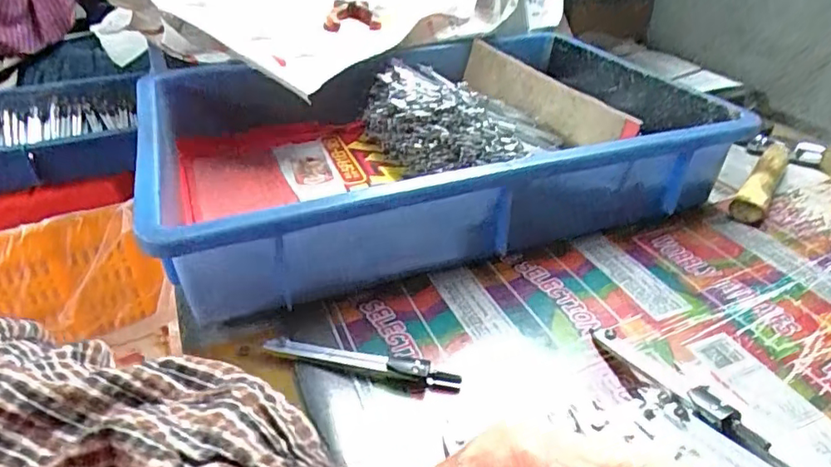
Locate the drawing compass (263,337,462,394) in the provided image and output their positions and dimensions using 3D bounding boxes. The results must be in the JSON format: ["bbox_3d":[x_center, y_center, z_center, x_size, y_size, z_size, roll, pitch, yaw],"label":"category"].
[{"bbox_3d":[-0.030,0.071,0.320,0.110,0.014,0.012,6,34,13],"label":"drawing compass"}]

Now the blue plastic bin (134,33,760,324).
[{"bbox_3d":[0.008,-0.081,0.489,0.406,0.086,0.297,-13,35,-17],"label":"blue plastic bin"}]

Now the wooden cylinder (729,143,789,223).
[{"bbox_3d":[0.293,-0.045,0.484,0.022,0.018,0.131,21,40,31],"label":"wooden cylinder"}]

